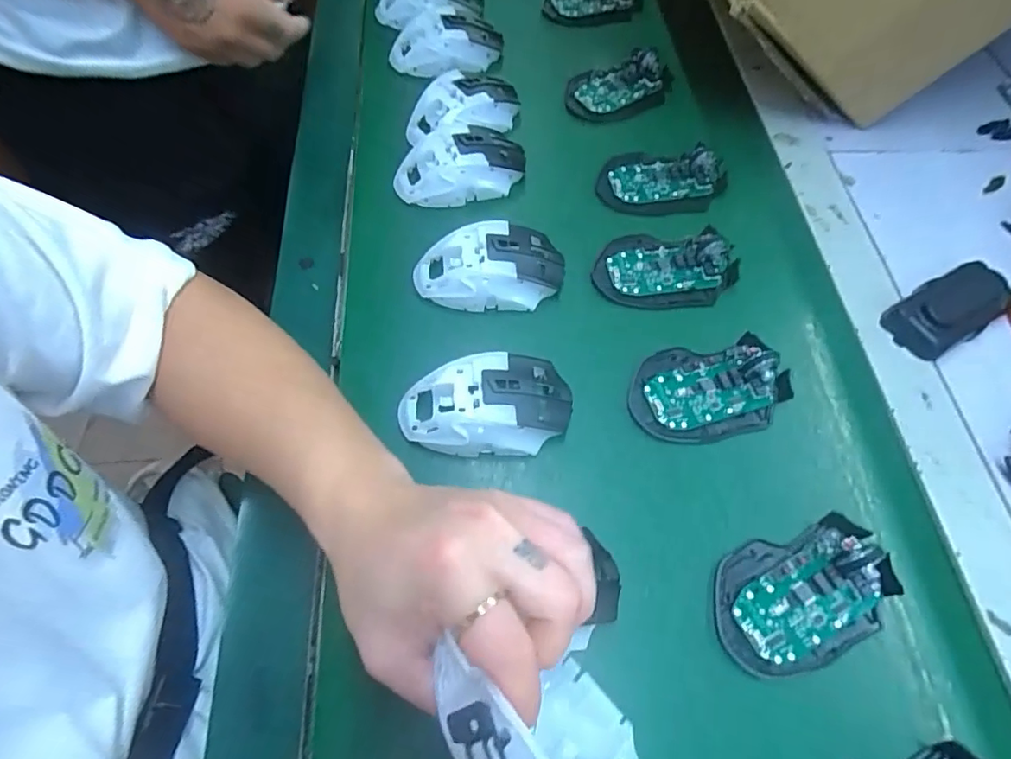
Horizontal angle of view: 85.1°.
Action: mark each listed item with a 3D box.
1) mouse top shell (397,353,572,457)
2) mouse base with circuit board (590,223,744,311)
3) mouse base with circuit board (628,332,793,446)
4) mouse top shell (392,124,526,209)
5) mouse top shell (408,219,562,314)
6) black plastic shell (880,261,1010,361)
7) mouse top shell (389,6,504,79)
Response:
[{"bbox_3d":[-0.014,0.016,0.376,0.114,0.033,0.062,-2,62,-3],"label":"mouse top shell"},{"bbox_3d":[0.132,-0.094,0.447,0.114,0.022,0.068,4,62,1],"label":"mouse base with circuit board"},{"bbox_3d":[0.150,0.006,0.399,0.115,0.022,0.073,-4,62,-4],"label":"mouse base with circuit board"},{"bbox_3d":[-0.041,-0.190,0.488,0.113,0.035,0.063,-16,63,-10],"label":"mouse top shell"},{"bbox_3d":[-0.013,-0.090,0.433,0.115,0.034,0.062,-3,62,-3],"label":"mouse top shell"},{"bbox_3d":[0.351,-0.056,0.434,0.097,0.025,0.051,-25,65,-15],"label":"black plastic shell"},{"bbox_3d":[-0.062,-0.353,0.573,0.114,0.035,0.070,-8,63,-3],"label":"mouse top shell"}]

